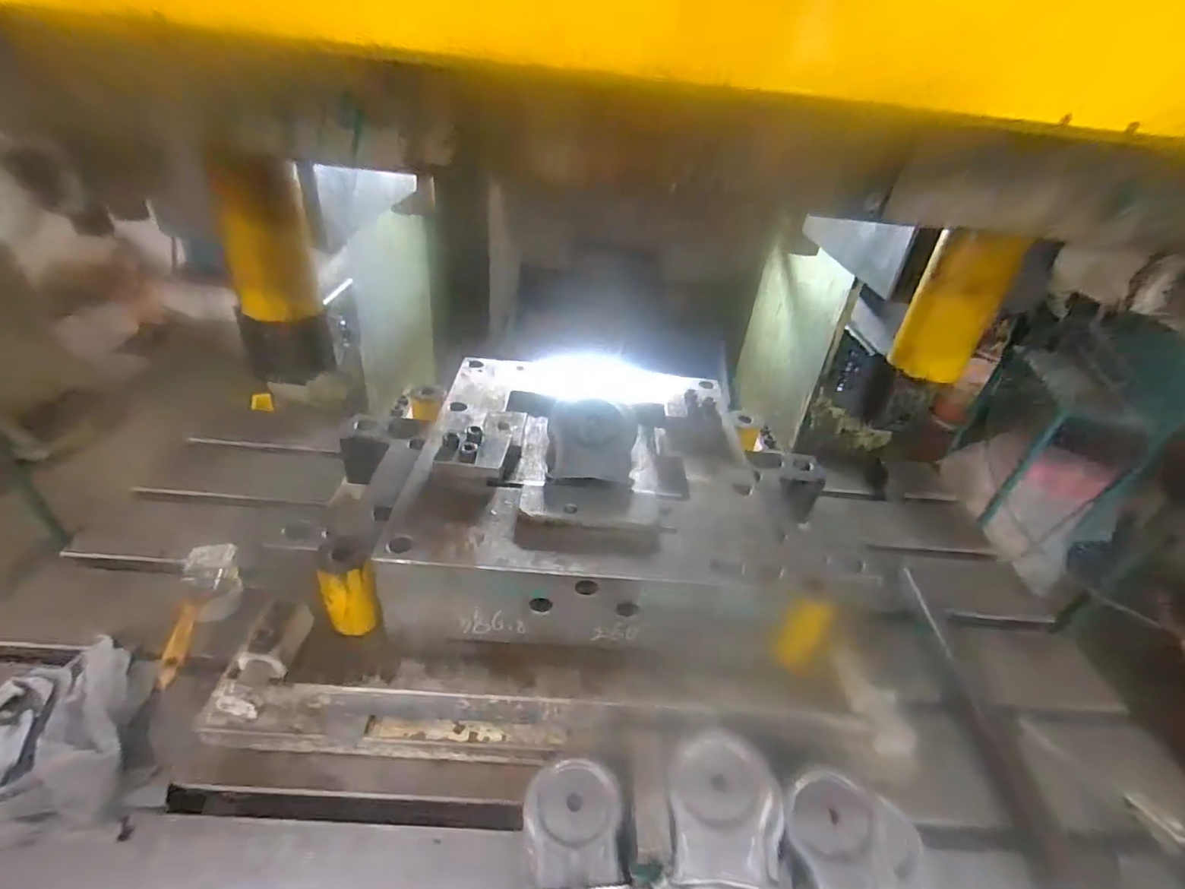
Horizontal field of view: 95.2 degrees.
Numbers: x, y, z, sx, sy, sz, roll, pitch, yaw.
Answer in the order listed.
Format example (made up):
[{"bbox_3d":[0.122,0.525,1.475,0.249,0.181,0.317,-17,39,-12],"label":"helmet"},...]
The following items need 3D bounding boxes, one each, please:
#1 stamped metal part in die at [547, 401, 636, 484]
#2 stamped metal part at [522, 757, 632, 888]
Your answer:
[{"bbox_3d":[0.001,-0.006,0.623,0.102,0.014,0.103,9,64,-15],"label":"stamped metal part in die"},{"bbox_3d":[-0.019,0.370,0.524,0.090,0.032,0.110,0,35,-9],"label":"stamped metal part"}]

